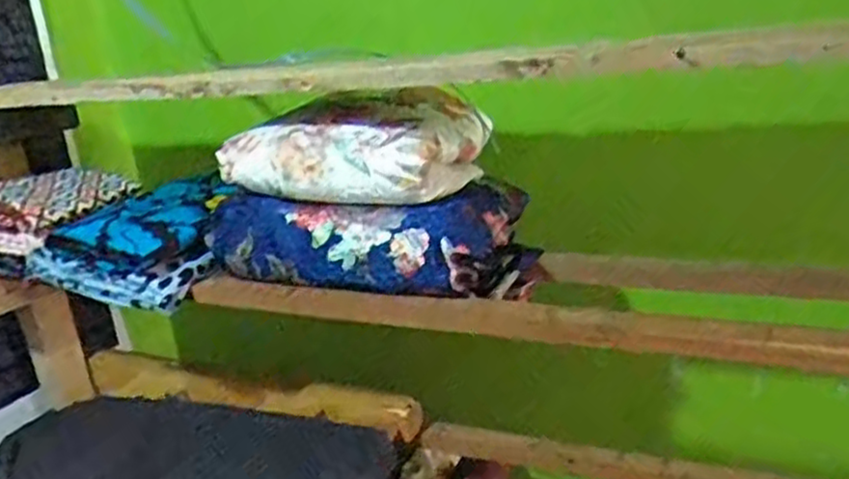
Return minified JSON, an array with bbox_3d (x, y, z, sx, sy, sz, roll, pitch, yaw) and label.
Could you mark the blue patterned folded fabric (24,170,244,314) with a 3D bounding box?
[{"bbox_3d":[-0.323,0.001,0.880,0.202,0.088,0.185,1,18,22],"label":"blue patterned folded fabric"}]

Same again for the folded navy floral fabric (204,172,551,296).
[{"bbox_3d":[-0.062,-0.004,0.806,0.317,0.098,0.162,1,18,22],"label":"folded navy floral fabric"}]

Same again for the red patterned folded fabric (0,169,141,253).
[{"bbox_3d":[-0.490,-0.046,0.965,0.166,0.068,0.167,2,19,25],"label":"red patterned folded fabric"}]

